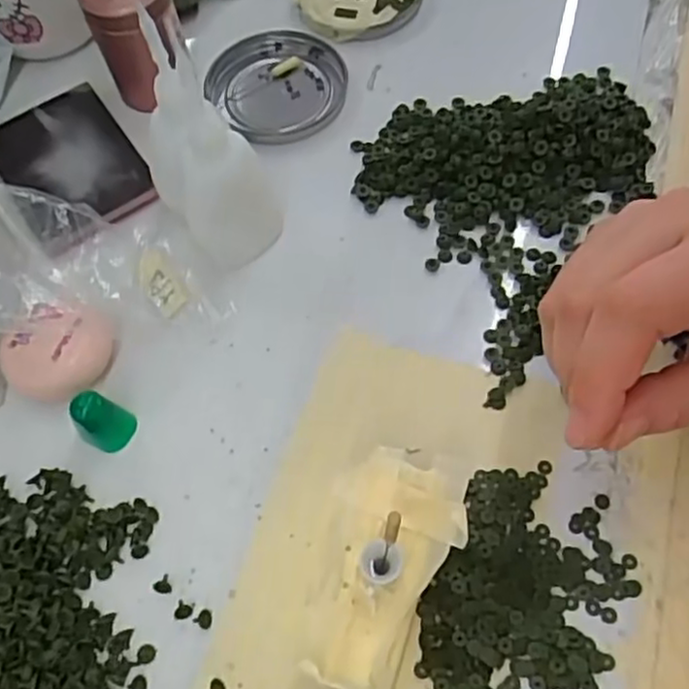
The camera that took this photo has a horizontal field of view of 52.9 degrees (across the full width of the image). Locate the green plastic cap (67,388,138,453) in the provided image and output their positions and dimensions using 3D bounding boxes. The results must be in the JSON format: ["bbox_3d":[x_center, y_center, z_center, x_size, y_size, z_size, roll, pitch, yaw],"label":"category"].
[{"bbox_3d":[-0.103,0.033,0.296,0.018,0.029,0.017,-1,63,2],"label":"green plastic cap"}]

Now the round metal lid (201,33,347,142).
[{"bbox_3d":[-0.037,-0.148,0.396,0.075,0.010,0.076,-1,63,2],"label":"round metal lid"}]

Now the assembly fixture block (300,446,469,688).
[{"bbox_3d":[0.016,0.084,0.261,0.045,0.034,0.086,15,65,10],"label":"assembly fixture block"}]

